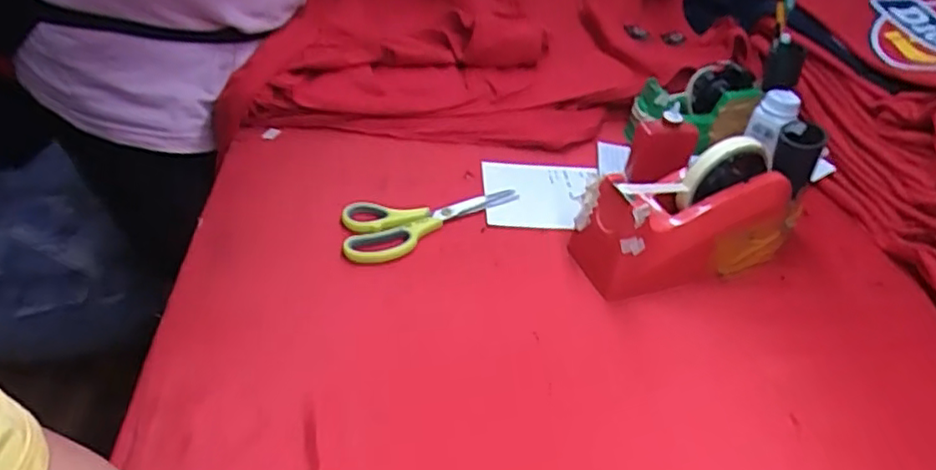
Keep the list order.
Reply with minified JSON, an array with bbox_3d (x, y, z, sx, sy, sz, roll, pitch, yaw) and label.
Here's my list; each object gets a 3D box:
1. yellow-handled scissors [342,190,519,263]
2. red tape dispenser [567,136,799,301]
[{"bbox_3d":[-0.029,-0.013,0.606,0.180,0.014,0.071,-9,41,-17],"label":"yellow-handled scissors"},{"bbox_3d":[0.196,-0.020,0.567,0.195,0.112,0.071,-10,43,-21],"label":"red tape dispenser"}]

